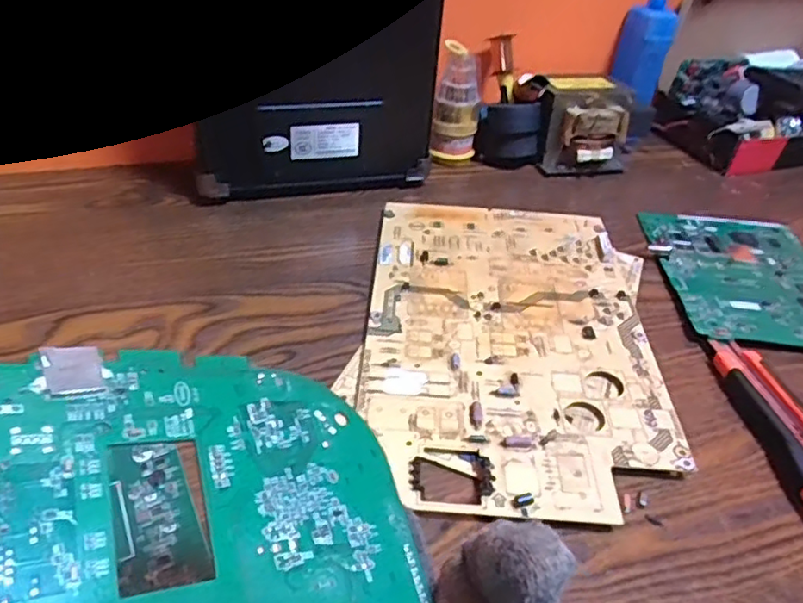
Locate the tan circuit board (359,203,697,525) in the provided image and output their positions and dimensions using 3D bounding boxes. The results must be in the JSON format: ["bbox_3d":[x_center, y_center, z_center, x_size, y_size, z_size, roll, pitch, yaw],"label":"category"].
[{"bbox_3d":[0.075,0.017,0.446,0.189,0.014,0.304,5,39,-1],"label":"tan circuit board"}]

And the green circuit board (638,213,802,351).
[{"bbox_3d":[0.288,-0.025,0.521,0.140,0.016,0.189,7,39,2],"label":"green circuit board"}]

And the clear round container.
[{"bbox_3d":[0.056,-0.198,0.630,0.050,0.106,0.043,8,39,4],"label":"clear round container"}]

